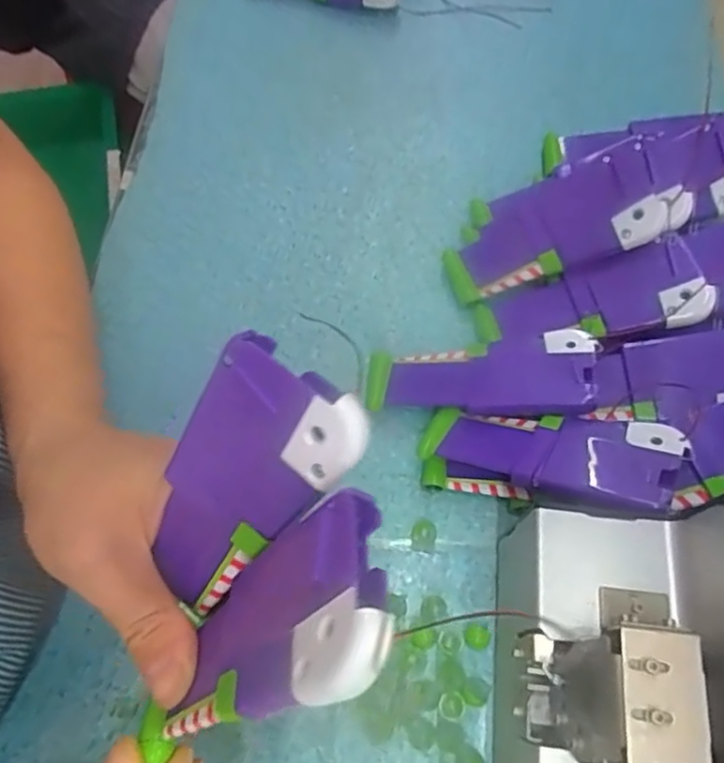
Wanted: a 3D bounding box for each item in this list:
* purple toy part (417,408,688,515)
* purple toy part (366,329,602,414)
[{"bbox_3d":[0.088,0.038,0.308,0.117,0.025,0.047,2,61,26],"label":"purple toy part"},{"bbox_3d":[0.062,-0.003,0.342,0.119,0.011,0.043,-5,63,13],"label":"purple toy part"}]

